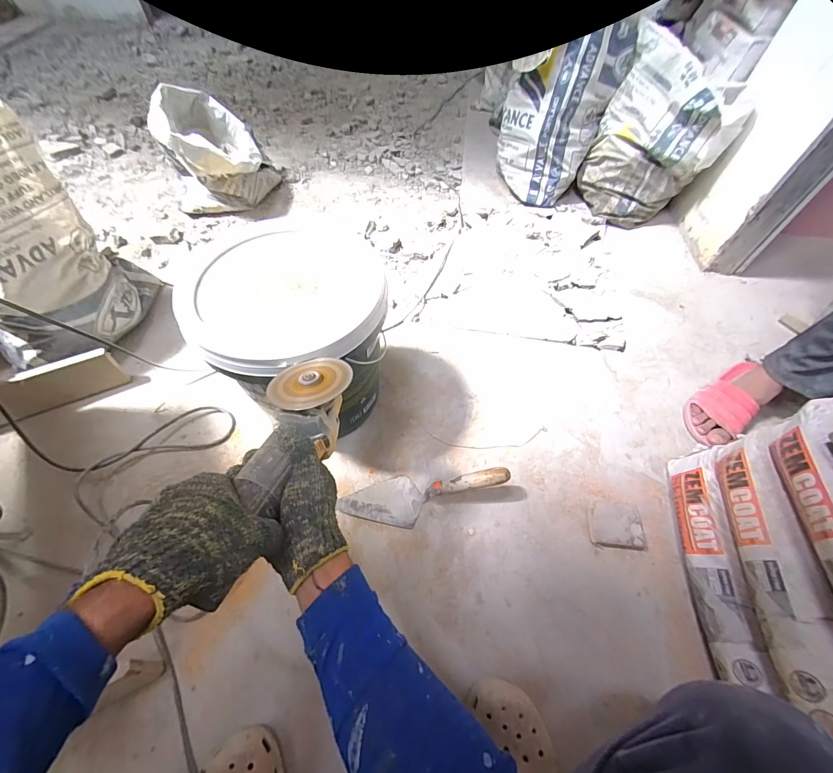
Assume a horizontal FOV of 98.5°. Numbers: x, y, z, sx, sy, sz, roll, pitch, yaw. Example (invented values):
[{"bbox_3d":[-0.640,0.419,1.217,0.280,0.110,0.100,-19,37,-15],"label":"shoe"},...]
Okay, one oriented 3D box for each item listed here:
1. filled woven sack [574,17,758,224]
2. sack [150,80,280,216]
[{"bbox_3d":[0.706,-0.720,1.065,0.341,0.396,0.185,31,61,17],"label":"filled woven sack"},{"bbox_3d":[-0.647,-0.752,1.164,0.296,0.286,0.287,-4,57,-5],"label":"sack"}]

